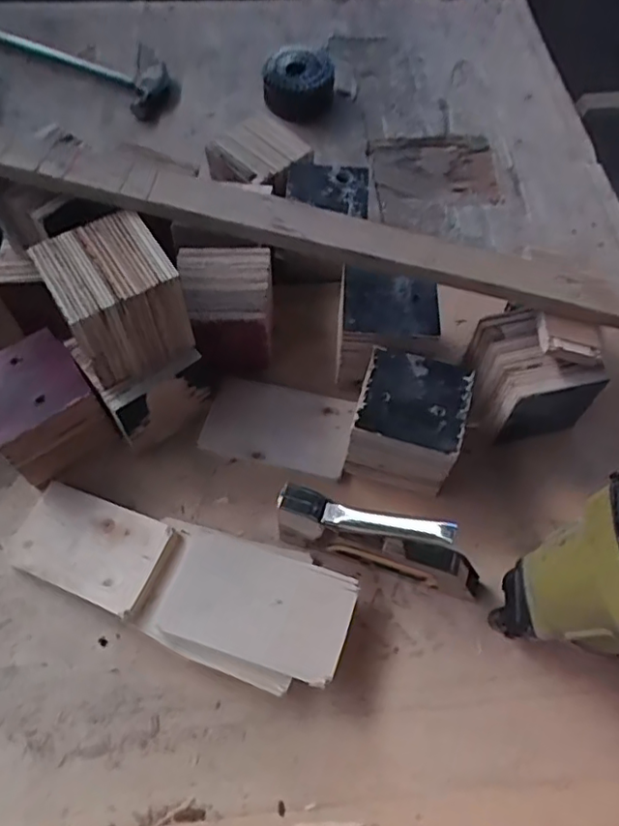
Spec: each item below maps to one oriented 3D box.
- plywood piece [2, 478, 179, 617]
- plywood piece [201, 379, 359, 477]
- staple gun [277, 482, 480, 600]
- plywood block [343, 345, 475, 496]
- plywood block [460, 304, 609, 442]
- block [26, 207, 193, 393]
[{"bbox_3d":[-0.191,0.113,0.517,0.144,0.010,0.079,16,62,21],"label":"plywood piece"},{"bbox_3d":[-0.030,0.011,0.587,0.140,0.012,0.082,13,66,6],"label":"plywood piece"},{"bbox_3d":[0.058,0.100,0.485,0.171,0.111,0.023,15,61,9],"label":"staple gun"},{"bbox_3d":[0.090,0.011,0.546,0.095,0.091,0.091,17,62,10],"label":"plywood block"},{"bbox_3d":[0.208,-0.033,0.575,0.101,0.105,0.093,-10,61,-6],"label":"plywood block"},{"bbox_3d":[-0.162,-0.094,0.504,0.087,0.094,0.091,-30,64,-16],"label":"block"}]

